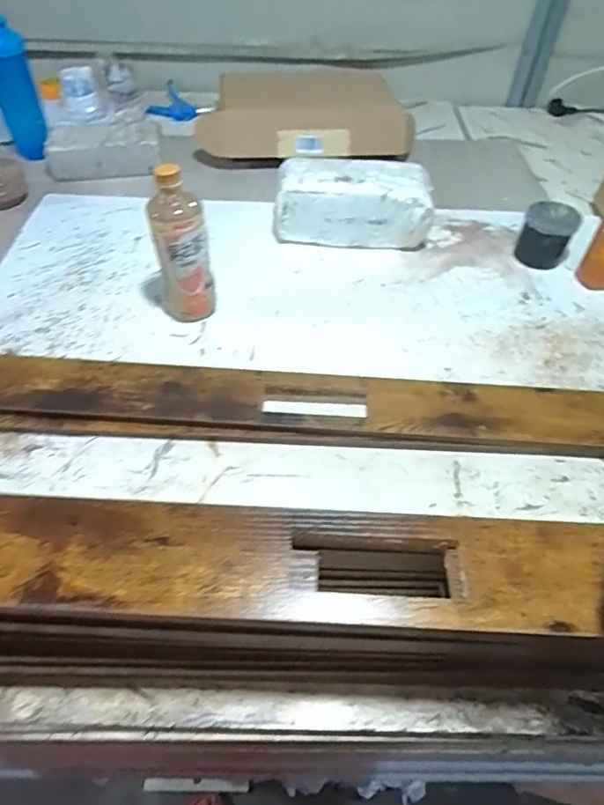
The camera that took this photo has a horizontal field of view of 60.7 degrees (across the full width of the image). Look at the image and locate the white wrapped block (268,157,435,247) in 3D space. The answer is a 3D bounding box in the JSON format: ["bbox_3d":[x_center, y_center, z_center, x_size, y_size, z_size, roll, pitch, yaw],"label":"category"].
[{"bbox_3d":[0.081,-0.314,0.830,0.252,0.115,0.114,-1,50,-2],"label":"white wrapped block"}]

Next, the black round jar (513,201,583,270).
[{"bbox_3d":[0.392,-0.266,0.825,0.076,0.072,0.083,28,55,20],"label":"black round jar"}]

